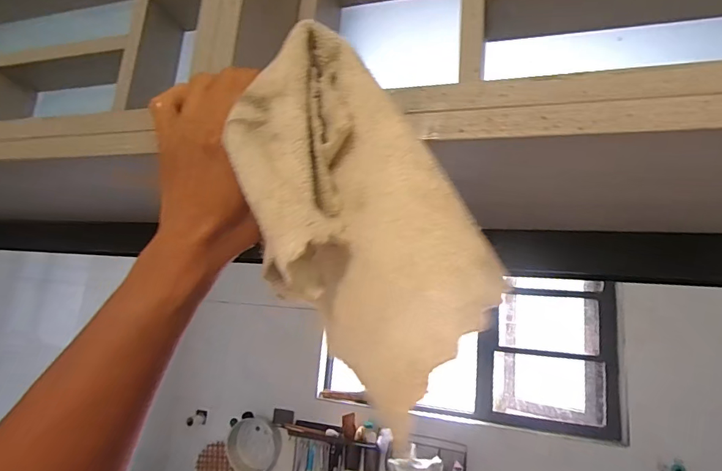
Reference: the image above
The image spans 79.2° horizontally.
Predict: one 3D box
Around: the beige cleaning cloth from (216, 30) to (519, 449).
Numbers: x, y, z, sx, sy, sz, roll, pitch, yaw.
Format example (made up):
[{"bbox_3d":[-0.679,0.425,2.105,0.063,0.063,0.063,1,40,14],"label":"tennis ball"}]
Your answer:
[{"bbox_3d":[-0.010,-0.025,0.180,0.052,0.194,0.053,15,-51,-39],"label":"beige cleaning cloth"}]

